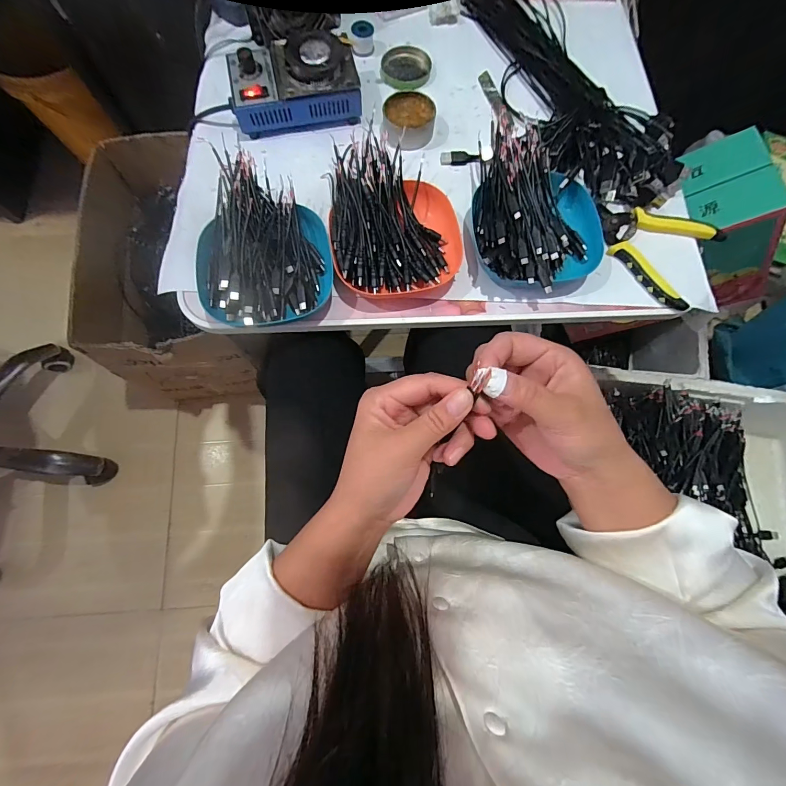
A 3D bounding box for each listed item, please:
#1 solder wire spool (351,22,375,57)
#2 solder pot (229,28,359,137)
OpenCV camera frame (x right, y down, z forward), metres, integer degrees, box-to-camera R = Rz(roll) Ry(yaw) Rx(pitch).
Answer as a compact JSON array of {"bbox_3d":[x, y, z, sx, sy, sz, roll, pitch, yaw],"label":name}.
[{"bbox_3d":[-0.040,-0.472,0.507,0.029,0.024,0.026,-6,76,-3],"label":"solder wire spool"},{"bbox_3d":[-0.119,-0.377,0.463,0.151,0.063,0.090,-10,76,-4],"label":"solder pot"}]

